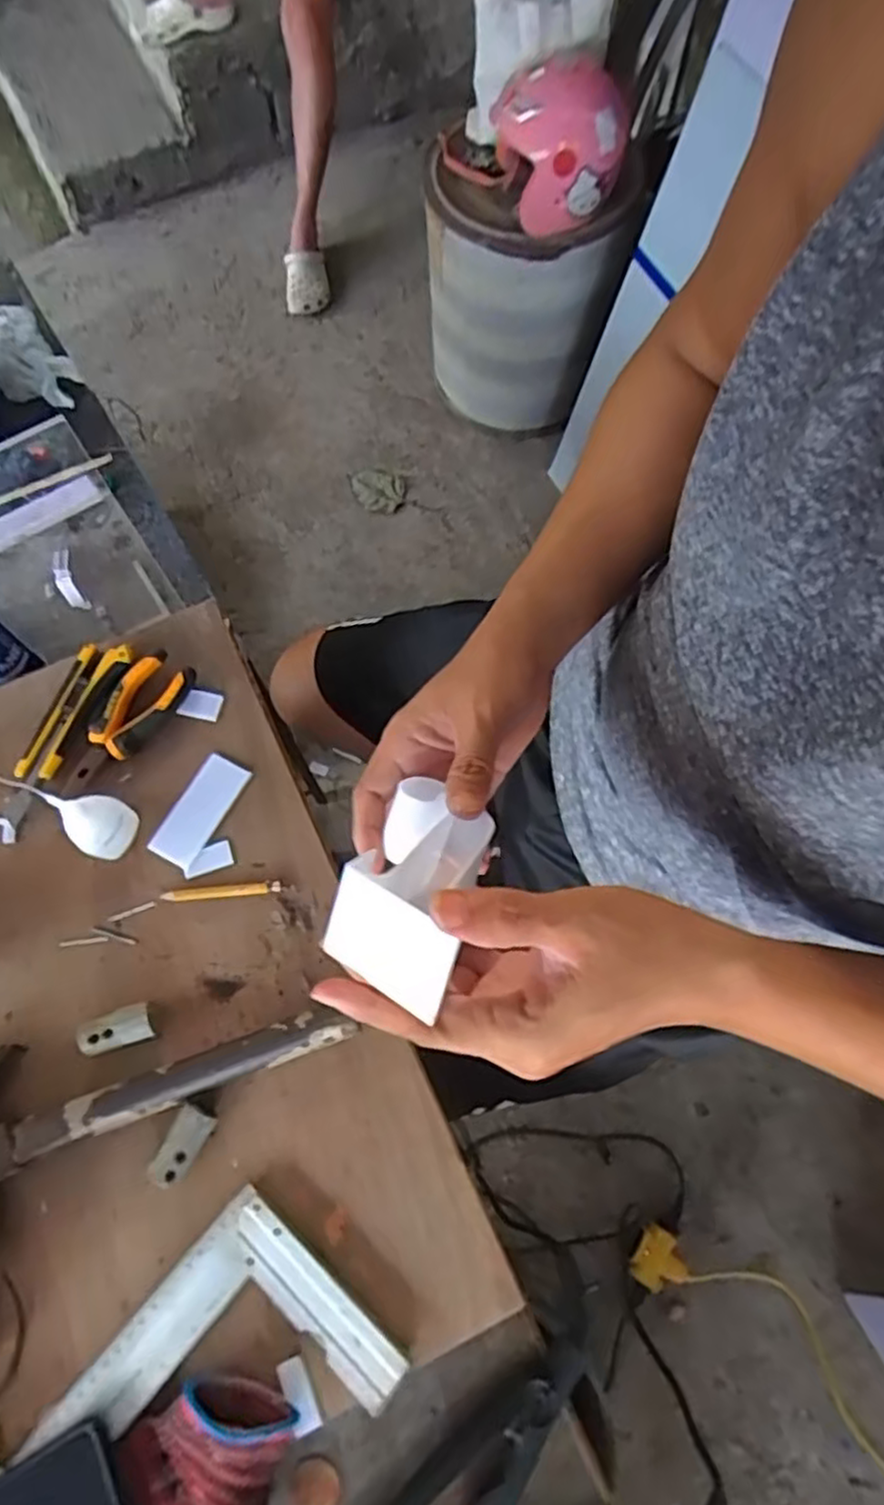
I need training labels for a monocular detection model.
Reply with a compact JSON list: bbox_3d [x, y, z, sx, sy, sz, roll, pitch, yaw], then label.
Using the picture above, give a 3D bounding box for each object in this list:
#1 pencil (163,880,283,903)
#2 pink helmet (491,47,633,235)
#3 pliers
[{"bbox_3d":[-0.172,0.109,0.571,0.092,0.004,0.011,-5,69,-2],"label":"pencil"},{"bbox_3d":[0.207,-1.034,1.241,0.209,0.161,0.176,-12,69,-5],"label":"pink helmet"},{"bbox_3d":[-0.266,-0.027,0.608,0.048,0.013,0.132,38,77,-1],"label":"pliers"}]

